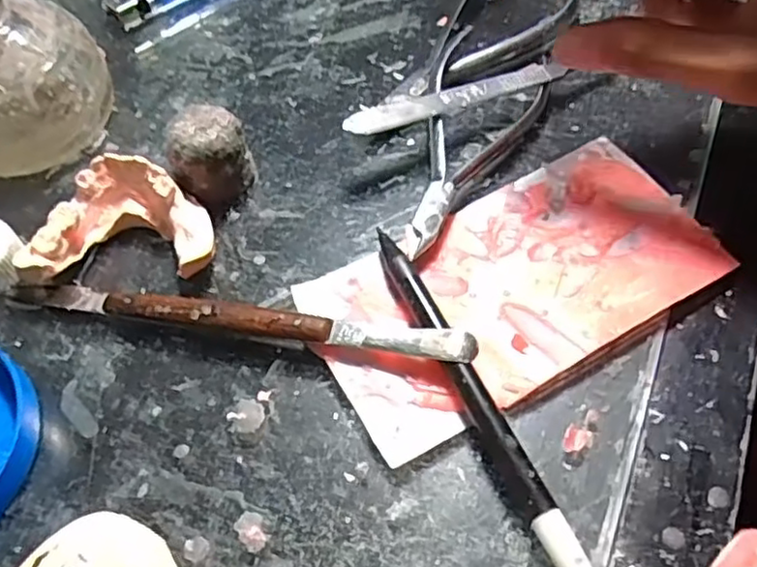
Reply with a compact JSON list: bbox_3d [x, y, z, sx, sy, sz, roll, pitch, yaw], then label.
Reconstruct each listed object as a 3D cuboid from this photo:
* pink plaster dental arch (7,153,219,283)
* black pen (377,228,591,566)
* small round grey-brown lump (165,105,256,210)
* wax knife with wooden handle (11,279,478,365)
[{"bbox_3d":[-0.096,-0.022,0.256,0.065,0.026,0.045,-4,56,0],"label":"pink plaster dental arch"},{"bbox_3d":[0.029,0.035,0.216,0.009,0.013,0.131,-23,58,-12],"label":"black pen"},{"bbox_3d":[-0.066,-0.049,0.268,0.030,0.033,0.024,-21,58,-11],"label":"small round grey-brown lump"},{"bbox_3d":[-0.052,0.011,0.237,0.169,0.014,0.013,9,57,9],"label":"wax knife with wooden handle"}]

